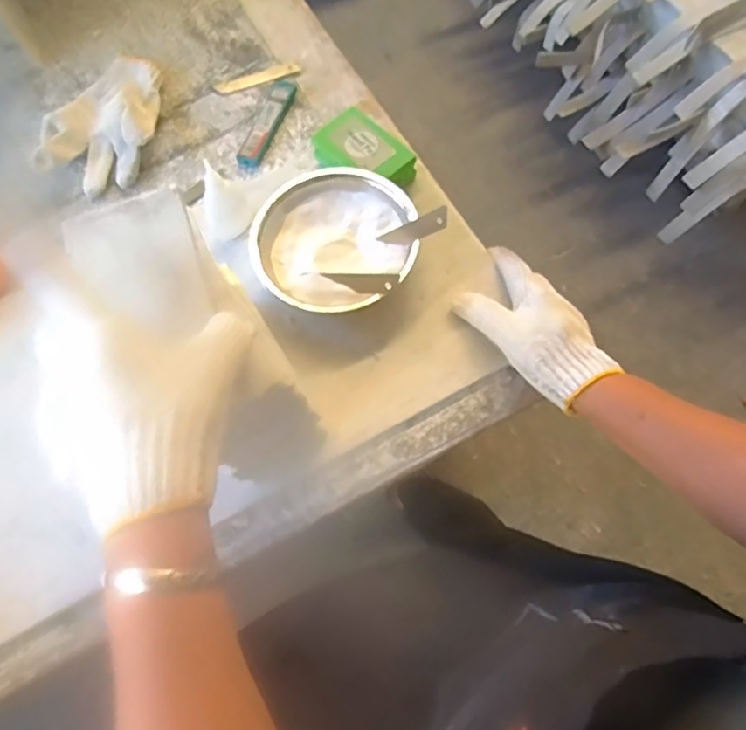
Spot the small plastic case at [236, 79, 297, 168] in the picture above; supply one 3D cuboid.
[{"bbox_3d":[-0.114,-0.259,0.643,0.027,0.010,0.115,19,69,10],"label":"small plastic case"}]

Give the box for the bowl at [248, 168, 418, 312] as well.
[{"bbox_3d":[-0.036,-0.115,0.551,0.145,0.044,0.156,-15,67,-4],"label":"bowl"}]

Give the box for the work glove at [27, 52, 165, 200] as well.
[{"bbox_3d":[-0.290,-0.264,0.641,0.121,0.040,0.177,-5,67,0],"label":"work glove"}]

